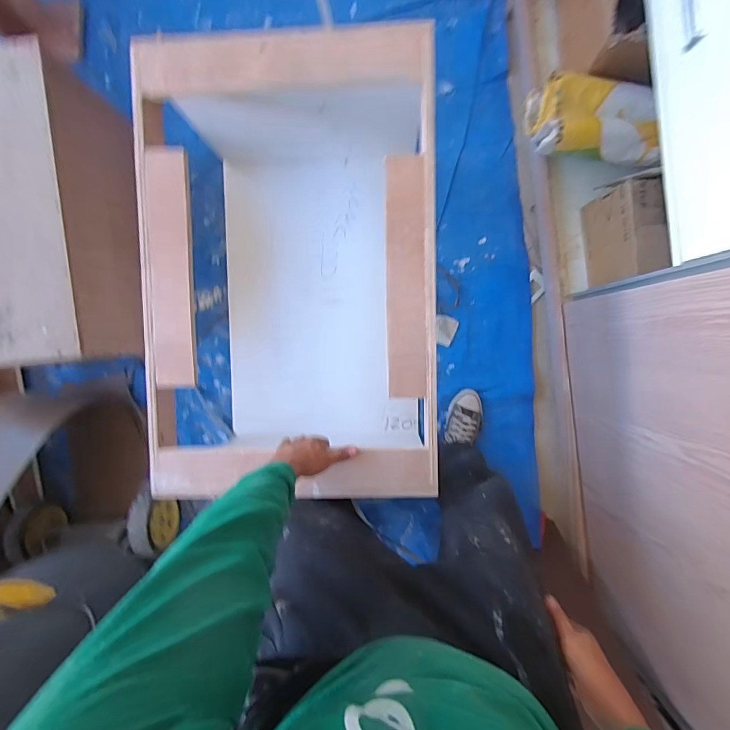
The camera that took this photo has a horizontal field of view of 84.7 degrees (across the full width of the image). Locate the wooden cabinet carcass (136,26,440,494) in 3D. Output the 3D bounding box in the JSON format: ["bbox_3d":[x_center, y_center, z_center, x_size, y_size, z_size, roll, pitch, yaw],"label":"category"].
[{"bbox_3d":[-0.142,-0.215,1.000,0.571,0.530,0.937,-2,93,3],"label":"wooden cabinet carcass"}]

